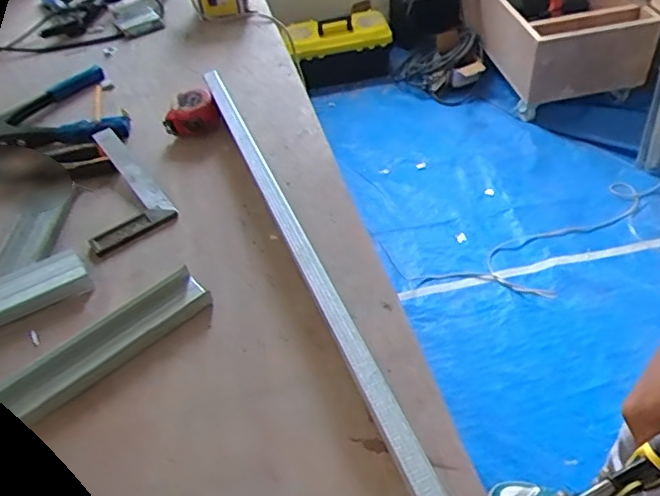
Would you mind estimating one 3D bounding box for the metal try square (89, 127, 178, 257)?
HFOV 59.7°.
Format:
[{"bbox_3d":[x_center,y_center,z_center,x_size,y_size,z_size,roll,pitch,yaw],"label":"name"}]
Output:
[{"bbox_3d":[-0.278,-0.082,0.722,0.101,0.020,0.212,-30,49,-19],"label":"metal try square"}]

